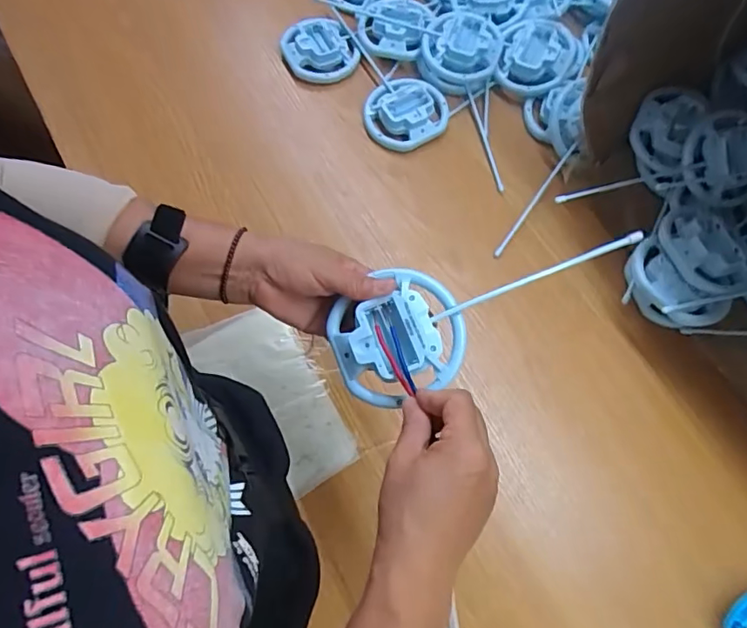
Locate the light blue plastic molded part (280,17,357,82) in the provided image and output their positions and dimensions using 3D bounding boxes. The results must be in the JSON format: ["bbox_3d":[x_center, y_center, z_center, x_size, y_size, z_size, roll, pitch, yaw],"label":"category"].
[{"bbox_3d":[-0.071,-0.351,0.707,0.094,0.020,0.094,3,75,-10],"label":"light blue plastic molded part"}]

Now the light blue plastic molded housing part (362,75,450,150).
[{"bbox_3d":[0.041,-0.255,0.665,0.102,0.031,0.095,-1,70,-2],"label":"light blue plastic molded housing part"}]

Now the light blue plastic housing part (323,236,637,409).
[{"bbox_3d":[0.081,-0.012,0.401,0.237,0.032,0.089,-24,67,-2],"label":"light blue plastic housing part"}]

